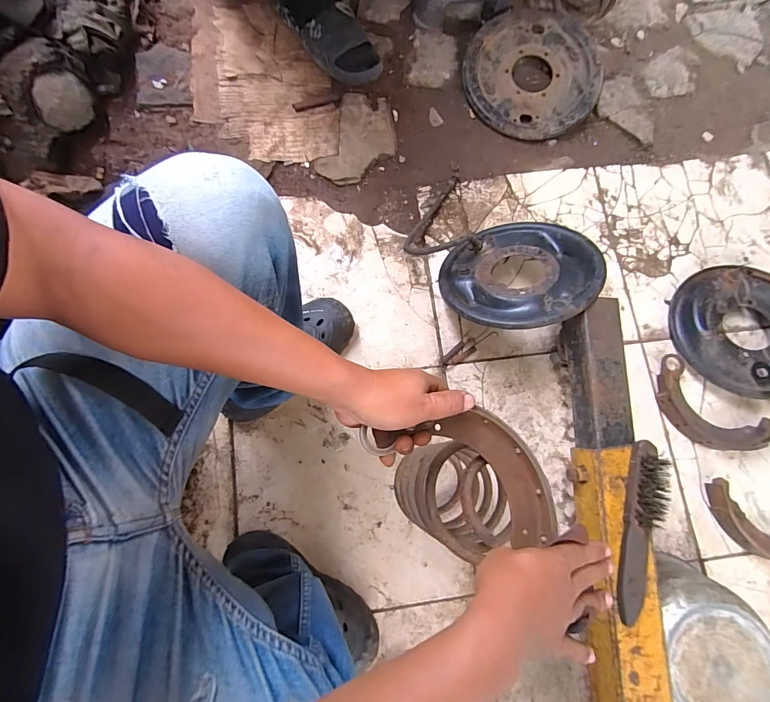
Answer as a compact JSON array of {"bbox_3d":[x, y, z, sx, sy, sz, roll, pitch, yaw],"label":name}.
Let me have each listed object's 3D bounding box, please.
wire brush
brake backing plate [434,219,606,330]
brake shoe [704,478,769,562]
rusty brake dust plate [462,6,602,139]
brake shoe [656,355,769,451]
[{"bbox_3d":[0.349,0.242,0.511,0.036,0.039,0.230,11,78,0],"label":"wire brush"},{"bbox_3d":[0.235,-0.138,0.674,0.259,0.033,0.262,0,53,19],"label":"brake backing plate"},{"bbox_3d":[0.684,0.317,0.675,0.217,0.036,0.102,23,79,5],"label":"brake shoe"},{"bbox_3d":[0.333,-0.626,0.859,0.300,0.058,0.296,0,78,0],"label":"rusty brake dust plate"},{"bbox_3d":[0.608,0.115,0.717,0.216,0.034,0.116,41,81,8],"label":"brake shoe"}]

